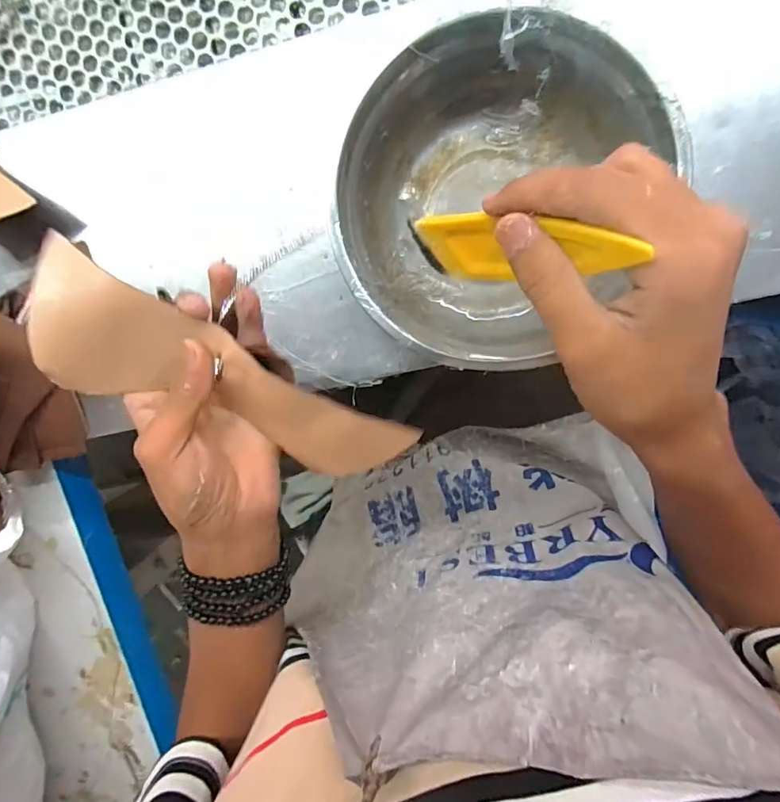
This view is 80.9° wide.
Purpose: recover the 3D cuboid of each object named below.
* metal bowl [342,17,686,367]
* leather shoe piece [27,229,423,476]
[{"bbox_3d":[0.064,-0.127,0.307,0.179,0.078,0.194,1,98,6],"label":"metal bowl"},{"bbox_3d":[-0.093,-0.007,0.256,0.211,0.032,0.065,25,100,-10],"label":"leather shoe piece"}]

